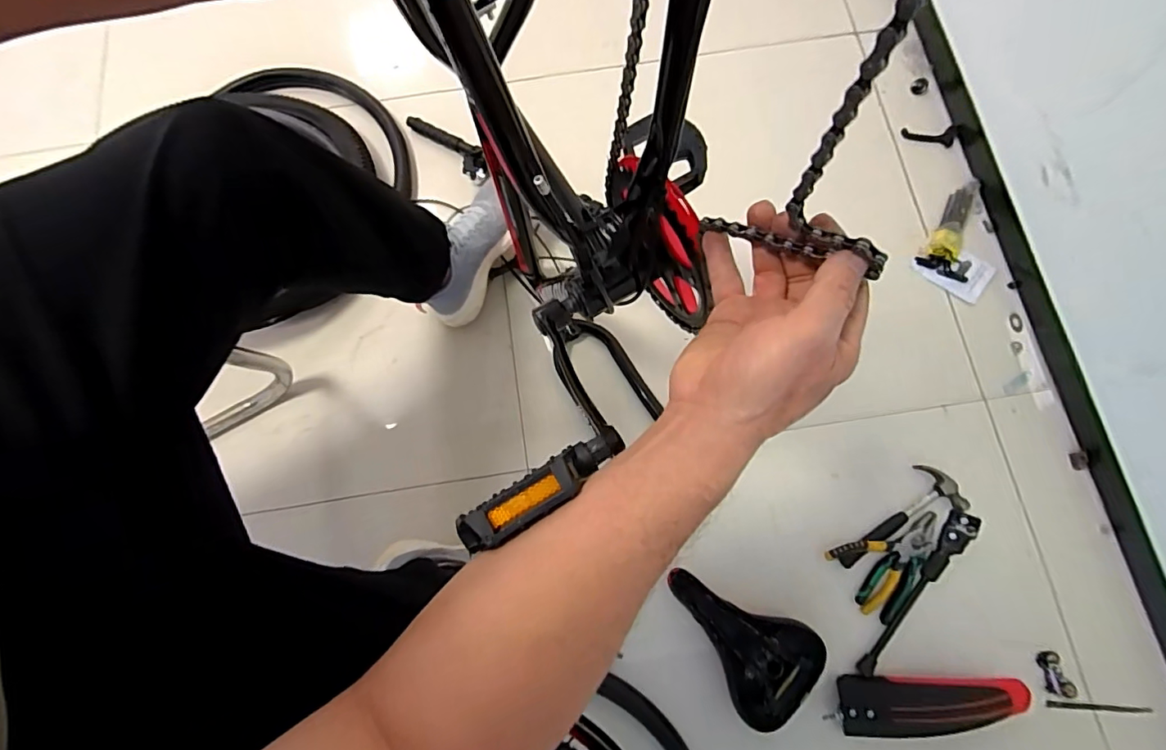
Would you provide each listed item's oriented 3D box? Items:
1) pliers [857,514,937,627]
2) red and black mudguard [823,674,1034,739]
[{"bbox_3d":[0.496,0.292,0.795,0.063,0.015,0.177,38,80,10],"label":"pliers"},{"bbox_3d":[0.509,0.470,0.733,0.292,0.059,0.075,-5,76,0],"label":"red and black mudguard"}]

